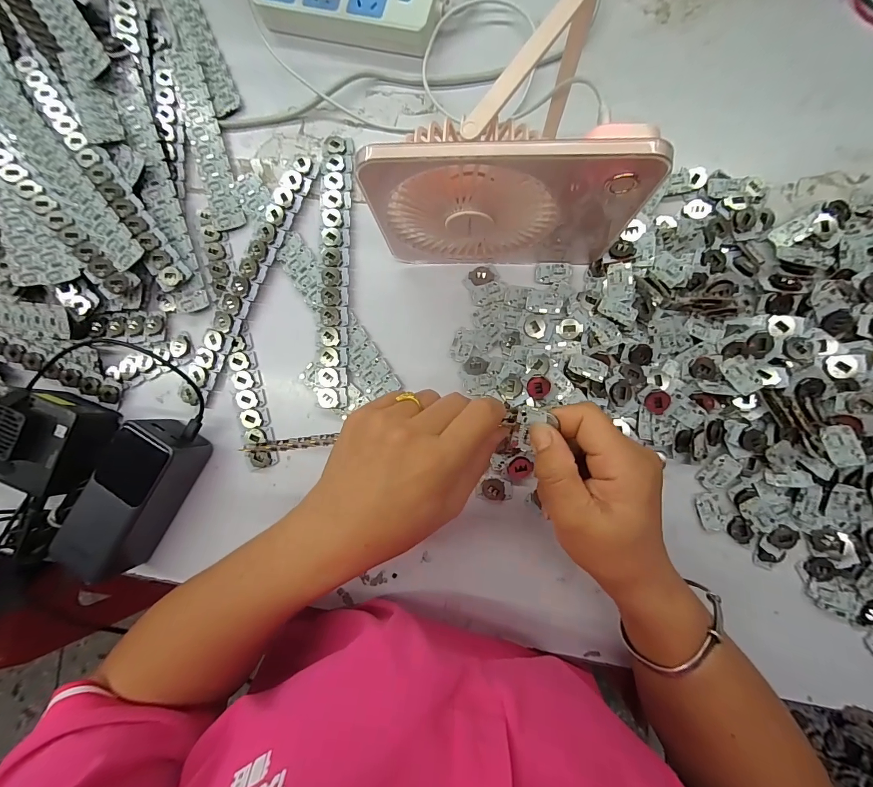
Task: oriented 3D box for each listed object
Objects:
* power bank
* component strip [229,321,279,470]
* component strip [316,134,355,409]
[{"bbox_3d":[-0.258,0.089,0.315,0.052,0.054,0.132,31,89,6],"label":"power bank"},{"bbox_3d":[-0.170,0.003,0.336,0.025,0.009,0.130,-14,85,4],"label":"component strip"},{"bbox_3d":[-0.091,-0.111,0.331,0.026,0.008,0.245,1,86,5],"label":"component strip"}]

